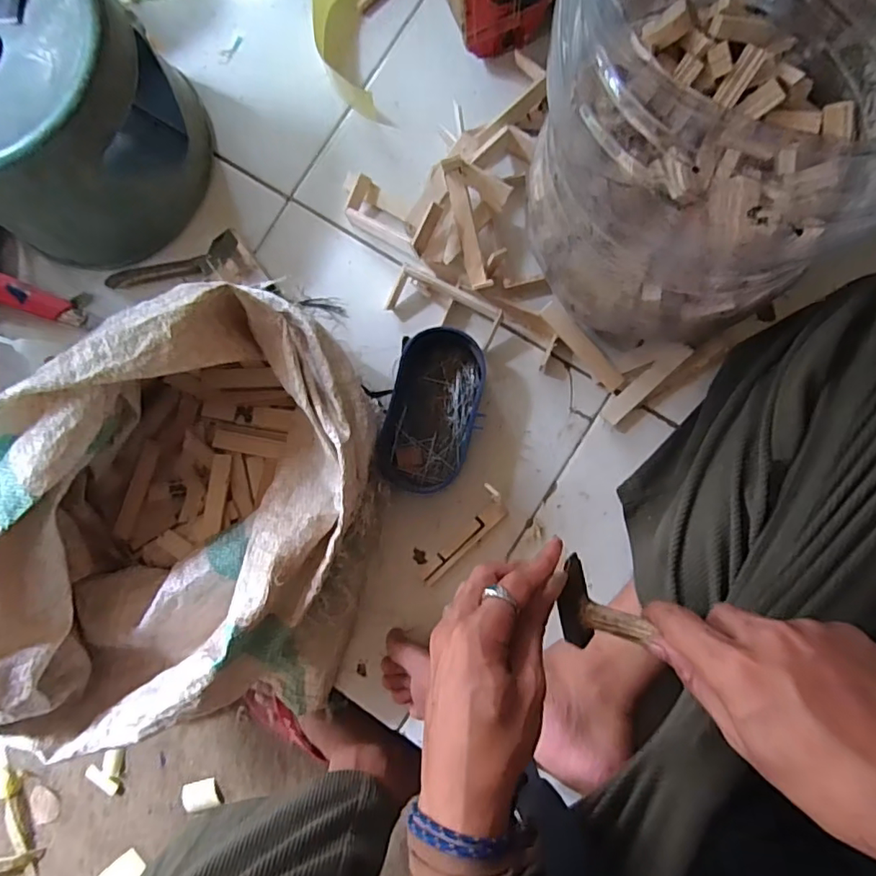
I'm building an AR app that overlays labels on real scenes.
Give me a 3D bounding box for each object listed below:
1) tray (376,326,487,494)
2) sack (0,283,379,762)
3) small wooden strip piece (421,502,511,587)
[{"bbox_3d":[-0.005,-0.027,0.546,0.089,0.037,0.158,10,85,6],"label":"tray"},{"bbox_3d":[-0.238,0.082,0.478,0.342,0.183,0.387,0,84,5],"label":"sack"},{"bbox_3d":[0.026,0.105,0.547,0.108,0.007,0.018,-43,82,0],"label":"small wooden strip piece"}]

